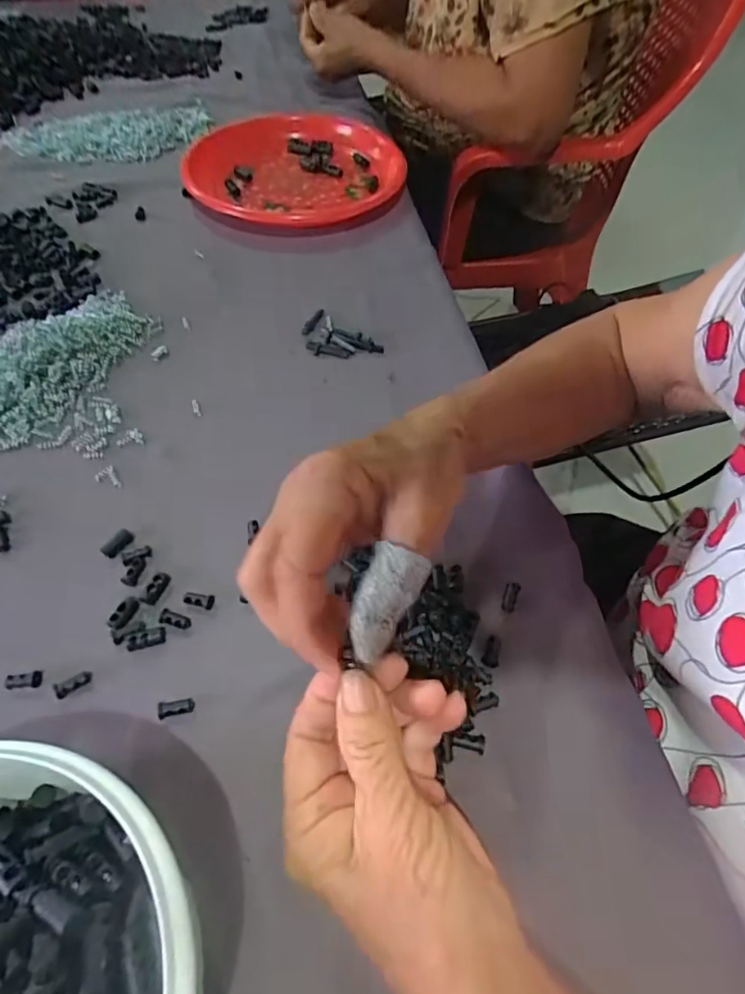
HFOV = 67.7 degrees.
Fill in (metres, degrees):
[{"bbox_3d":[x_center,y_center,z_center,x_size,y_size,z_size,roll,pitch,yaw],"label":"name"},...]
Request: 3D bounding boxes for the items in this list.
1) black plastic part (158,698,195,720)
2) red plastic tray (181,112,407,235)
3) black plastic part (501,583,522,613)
[{"bbox_3d":[-0.099,0.106,0.280,0.018,0.005,0.008,-14,56,-13],"label":"black plastic part"},{"bbox_3d":[-0.084,-0.349,0.596,0.225,0.037,0.211,-10,55,-10],"label":"red plastic tray"},{"bbox_3d":[0.079,0.058,0.319,0.008,0.004,0.018,19,69,11],"label":"black plastic part"}]

